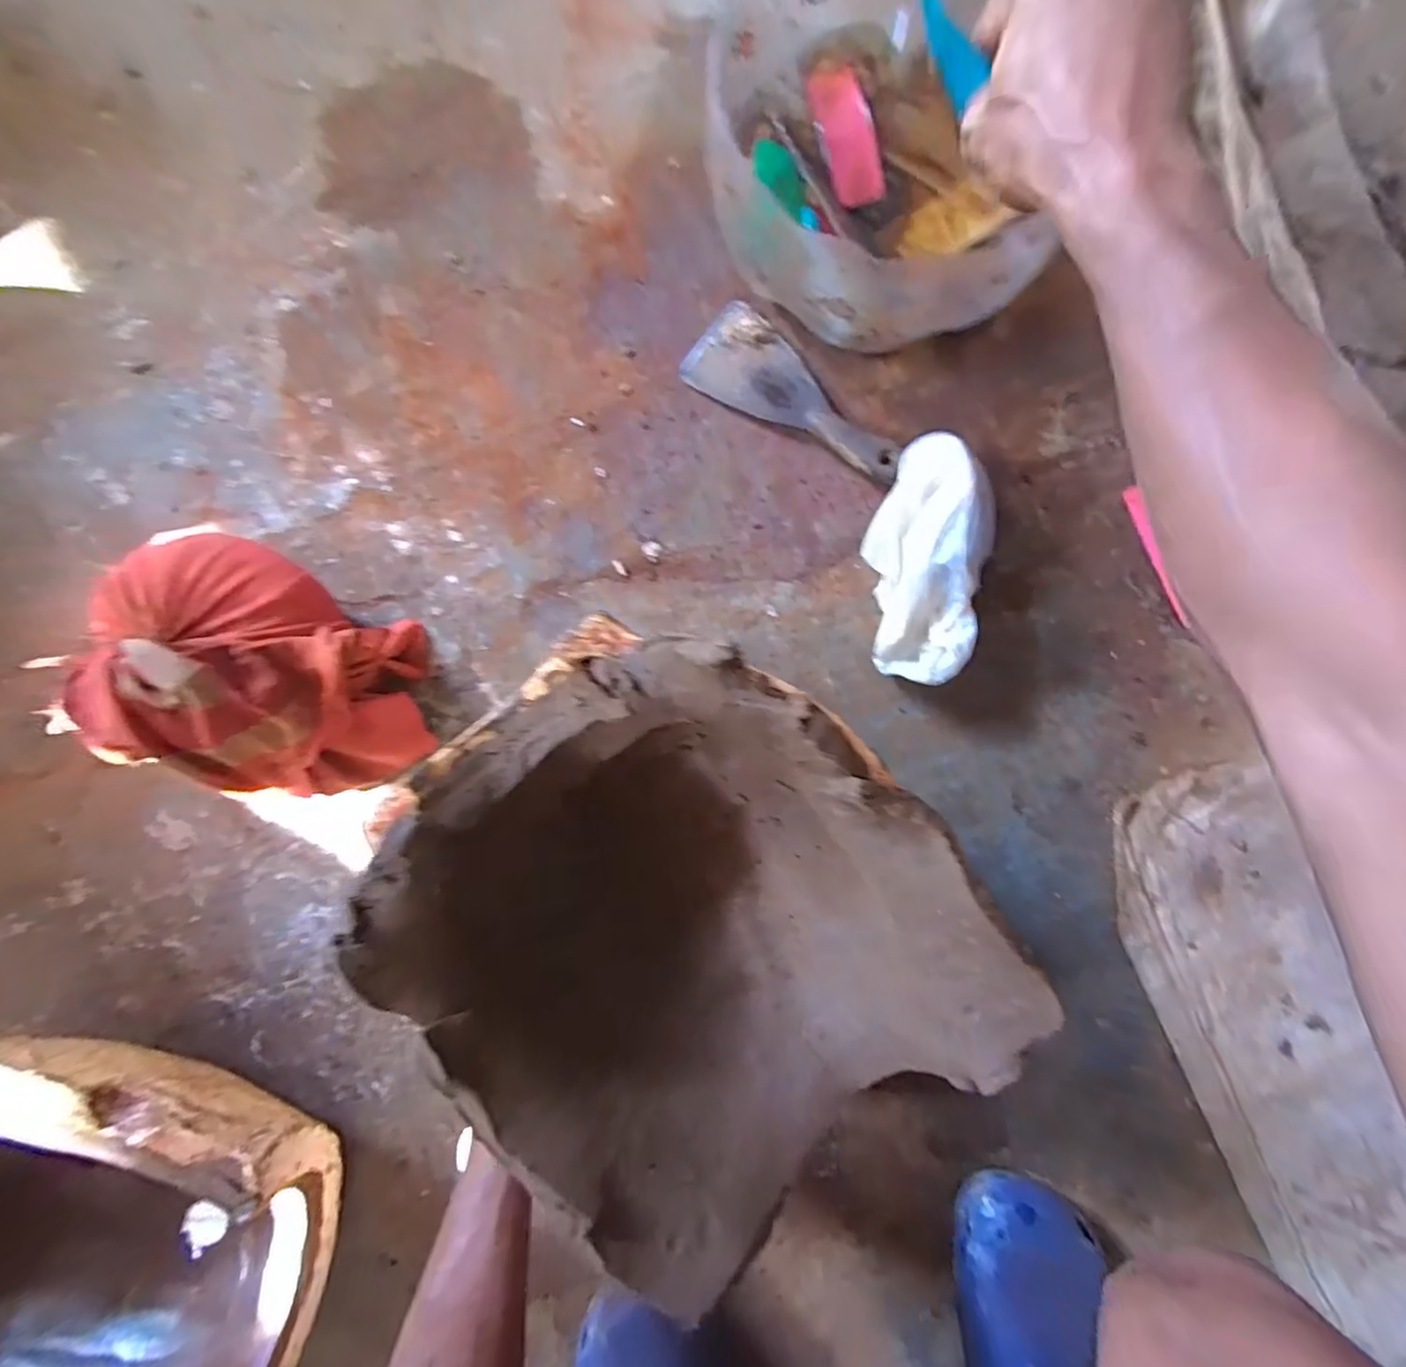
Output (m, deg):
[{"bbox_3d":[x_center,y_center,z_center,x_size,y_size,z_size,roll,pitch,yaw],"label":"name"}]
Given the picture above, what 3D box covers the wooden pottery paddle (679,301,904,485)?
[{"bbox_3d":[0.075,-0.218,0.468,0.177,0.026,0.066,33,92,0],"label":"wooden pottery paddle"}]

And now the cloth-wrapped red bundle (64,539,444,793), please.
[{"bbox_3d":[-0.314,-0.002,0.439,0.212,0.120,0.165,23,92,0],"label":"cloth-wrapped red bundle"}]

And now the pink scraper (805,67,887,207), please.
[{"bbox_3d":[0.103,-0.393,0.451,0.036,0.014,0.096,-18,91,1],"label":"pink scraper"}]

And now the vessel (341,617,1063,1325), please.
[{"bbox_3d":[-0.009,0.139,0.373,0.269,0.156,0.331,-43,89,1],"label":"vessel"}]

